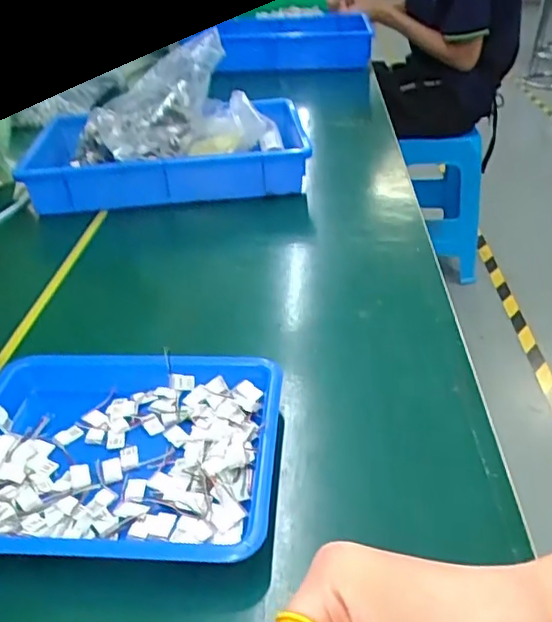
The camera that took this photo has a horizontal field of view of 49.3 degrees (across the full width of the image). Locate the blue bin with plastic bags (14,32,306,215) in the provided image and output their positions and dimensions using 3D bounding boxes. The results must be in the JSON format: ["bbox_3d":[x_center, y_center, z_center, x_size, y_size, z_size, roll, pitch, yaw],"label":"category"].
[{"bbox_3d":[-0.133,-0.226,0.780,0.329,0.169,0.175,-6,33,-2],"label":"blue bin with plastic bags"}]

